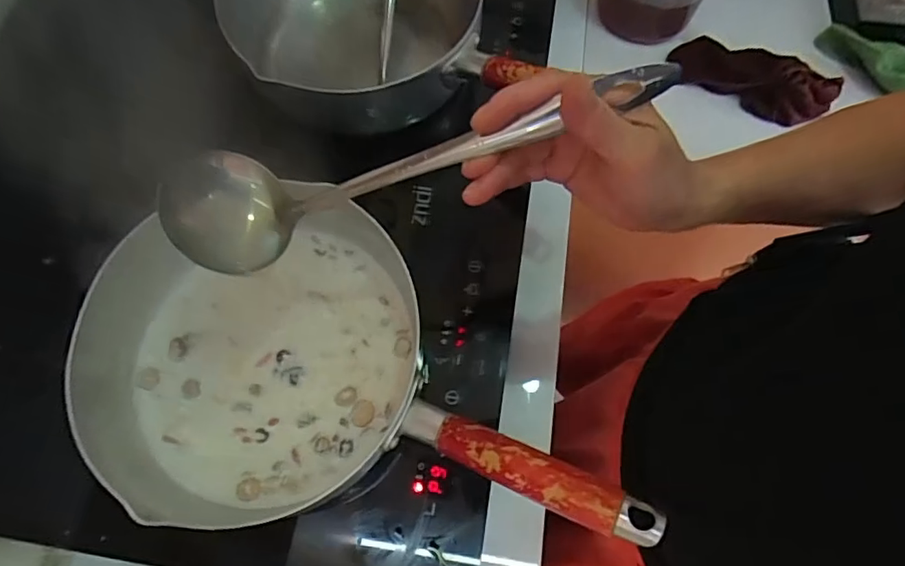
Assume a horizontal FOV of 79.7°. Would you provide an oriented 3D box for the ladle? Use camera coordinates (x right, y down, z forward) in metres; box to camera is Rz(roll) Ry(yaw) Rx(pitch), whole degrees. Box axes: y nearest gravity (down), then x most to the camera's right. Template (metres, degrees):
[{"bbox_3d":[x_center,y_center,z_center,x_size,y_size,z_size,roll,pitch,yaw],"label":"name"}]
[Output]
[{"bbox_3d":[-0.019,-0.060,0.289,0.264,0.047,0.062,-11,69,7],"label":"ladle"}]

